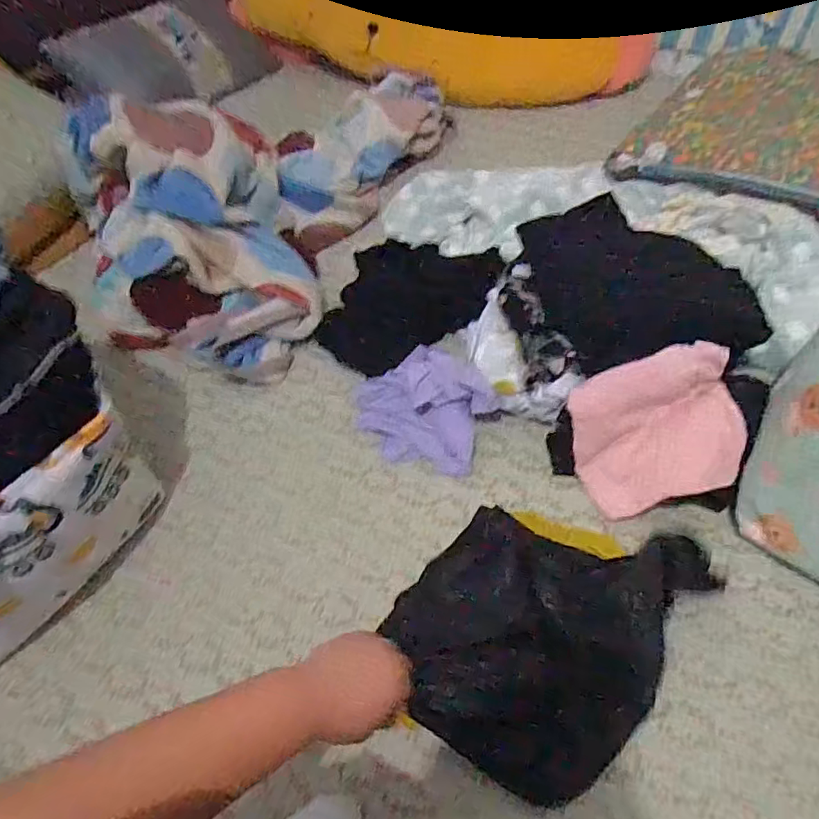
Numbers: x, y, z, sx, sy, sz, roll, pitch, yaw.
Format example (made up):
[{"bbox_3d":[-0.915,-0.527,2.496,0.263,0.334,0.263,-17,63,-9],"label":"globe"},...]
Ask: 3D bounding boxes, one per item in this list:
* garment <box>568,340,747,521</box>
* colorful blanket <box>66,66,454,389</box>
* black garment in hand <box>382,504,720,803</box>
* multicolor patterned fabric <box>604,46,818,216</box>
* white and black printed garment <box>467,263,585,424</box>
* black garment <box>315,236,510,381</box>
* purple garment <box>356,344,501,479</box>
[{"bbox_3d":[0.309,0.024,0.691,0.208,0.032,0.173,-24,72,14],"label":"garment"},{"bbox_3d":[-0.264,-0.465,1.020,0.450,0.235,0.827,16,58,17],"label":"colorful blanket"},{"bbox_3d":[0.139,0.221,0.592,0.255,0.066,0.301,36,66,25],"label":"black garment in hand"},{"bbox_3d":[0.677,-0.567,1.035,0.421,0.066,0.571,24,58,19],"label":"multicolor patterned fabric"},{"bbox_3d":[0.146,-0.083,0.772,0.120,0.102,0.215,-15,54,-9],"label":"white and black printed garment"},{"bbox_3d":[-0.009,-0.190,0.889,0.295,0.070,0.212,-35,59,-17],"label":"black garment"},{"bbox_3d":[0.018,-0.006,0.776,0.157,0.058,0.215,-39,60,-19],"label":"purple garment"}]

